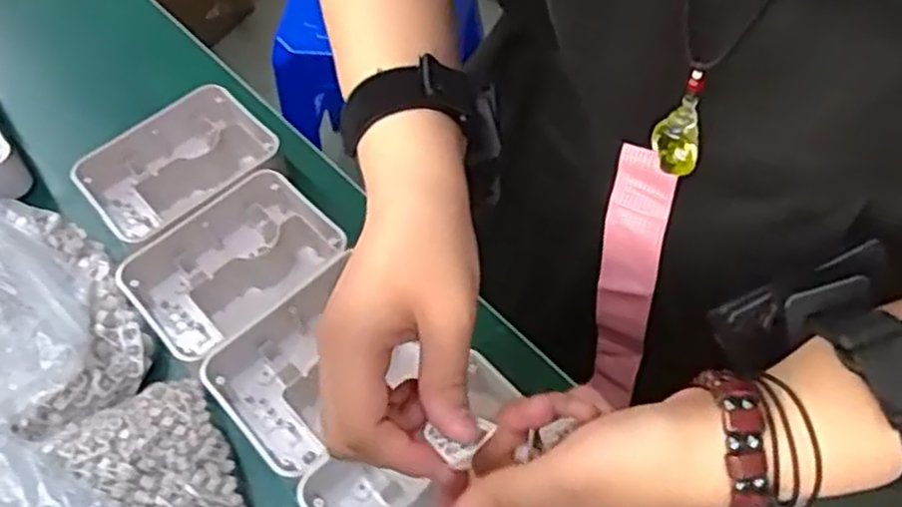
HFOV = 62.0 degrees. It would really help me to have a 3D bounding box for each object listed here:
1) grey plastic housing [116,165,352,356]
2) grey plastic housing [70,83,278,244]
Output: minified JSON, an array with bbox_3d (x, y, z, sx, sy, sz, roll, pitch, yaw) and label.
[{"bbox_3d":[-0.147,0.006,0.499,0.128,0.029,0.087,-38,61,-19],"label":"grey plastic housing"},{"bbox_3d":[-0.201,-0.065,0.551,0.129,0.036,0.084,-37,61,-18],"label":"grey plastic housing"}]

